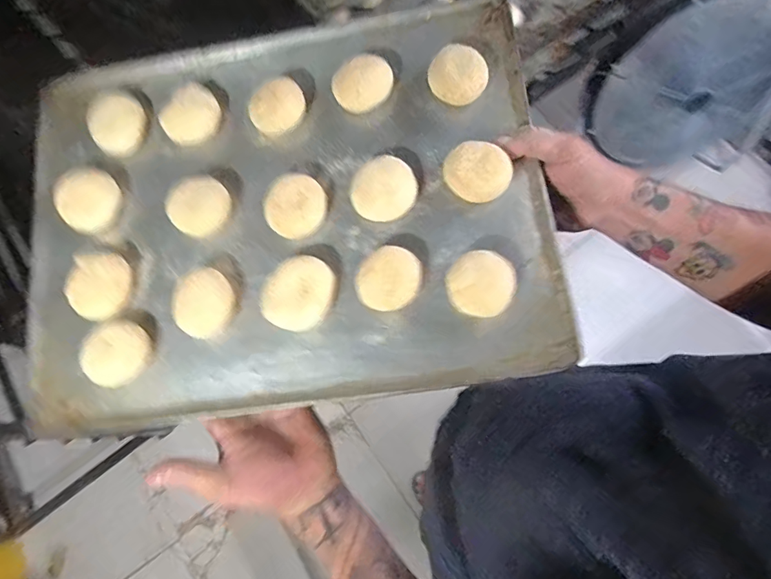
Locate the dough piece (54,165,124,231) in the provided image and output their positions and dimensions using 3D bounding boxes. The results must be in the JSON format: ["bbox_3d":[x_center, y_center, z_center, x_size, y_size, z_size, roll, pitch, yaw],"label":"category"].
[{"bbox_3d":[-0.269,-0.081,0.423,0.052,0.027,0.046,-36,75,-8],"label":"dough piece"}]

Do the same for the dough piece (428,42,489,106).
[{"bbox_3d":[0.063,-0.185,0.402,0.044,0.020,0.047,-43,76,-10],"label":"dough piece"}]

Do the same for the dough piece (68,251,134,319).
[{"bbox_3d":[-0.249,-0.004,0.406,0.049,0.017,0.055,4,73,4],"label":"dough piece"}]

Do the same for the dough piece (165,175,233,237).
[{"bbox_3d":[-0.164,-0.074,0.413,0.052,0.017,0.047,-41,76,-10],"label":"dough piece"}]

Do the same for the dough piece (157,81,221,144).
[{"bbox_3d":[-0.181,-0.161,0.433,0.053,0.025,0.040,-35,75,-8],"label":"dough piece"}]

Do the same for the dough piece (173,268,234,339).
[{"bbox_3d":[-0.154,0.011,0.395,0.044,0.020,0.055,4,73,3],"label":"dough piece"}]

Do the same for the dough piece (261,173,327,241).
[{"bbox_3d":[-0.077,-0.071,0.396,0.050,0.013,0.053,-1,73,2],"label":"dough piece"}]

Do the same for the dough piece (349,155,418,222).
[{"bbox_3d":[-0.001,-0.084,0.395,0.054,0.019,0.048,-42,76,-10],"label":"dough piece"}]

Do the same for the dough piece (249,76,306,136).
[{"bbox_3d":[-0.096,-0.165,0.420,0.050,0.020,0.039,-39,76,-9],"label":"dough piece"}]

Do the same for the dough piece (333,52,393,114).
[{"bbox_3d":[-0.019,-0.182,0.414,0.053,0.019,0.041,-21,73,-4],"label":"dough piece"}]

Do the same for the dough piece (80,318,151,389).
[{"bbox_3d":[-0.225,0.053,0.389,0.049,0.018,0.053,-1,73,2],"label":"dough piece"}]

